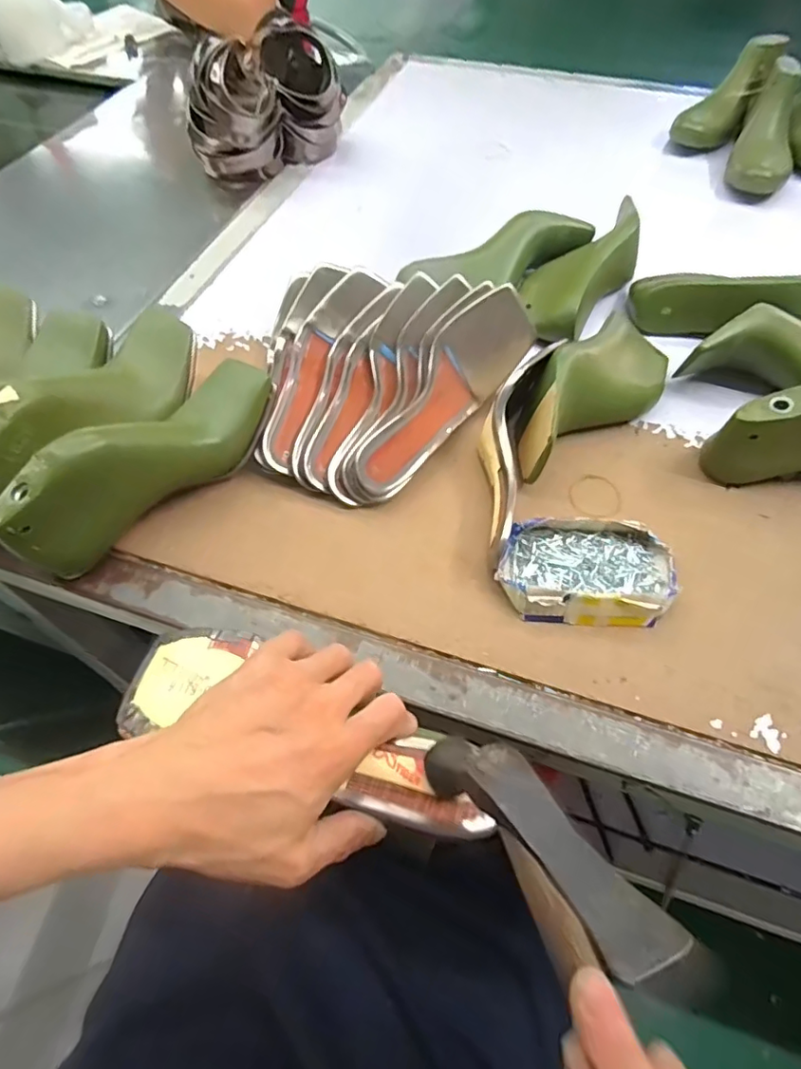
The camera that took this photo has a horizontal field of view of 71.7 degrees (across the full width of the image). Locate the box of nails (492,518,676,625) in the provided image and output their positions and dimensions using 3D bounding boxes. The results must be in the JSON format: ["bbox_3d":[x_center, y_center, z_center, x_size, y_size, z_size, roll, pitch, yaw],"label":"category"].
[{"bbox_3d":[0.144,0.023,0.433,0.131,0.027,0.091,2,56,0],"label":"box of nails"}]

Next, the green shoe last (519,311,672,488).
[{"bbox_3d":[0.181,-0.132,0.508,0.080,0.075,0.218,36,62,20],"label":"green shoe last"}]

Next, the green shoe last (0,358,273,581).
[{"bbox_3d":[-0.196,-0.058,0.435,0.071,0.087,0.225,30,60,17],"label":"green shoe last"}]

